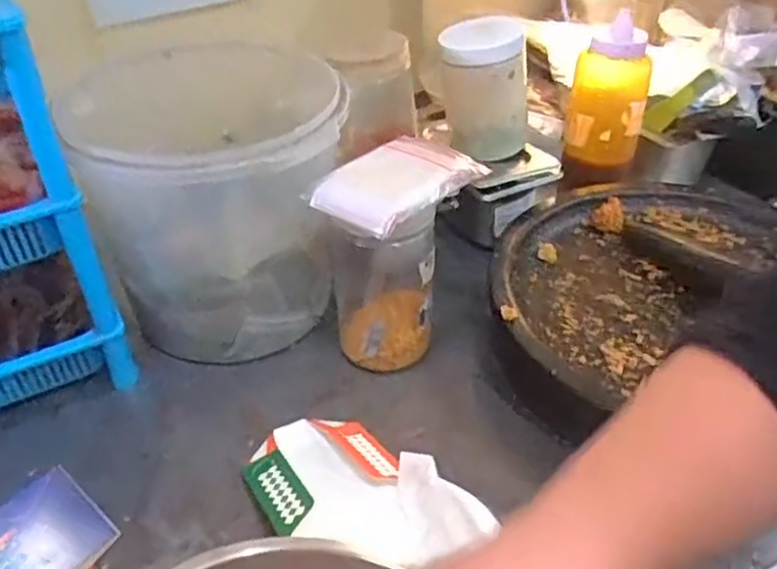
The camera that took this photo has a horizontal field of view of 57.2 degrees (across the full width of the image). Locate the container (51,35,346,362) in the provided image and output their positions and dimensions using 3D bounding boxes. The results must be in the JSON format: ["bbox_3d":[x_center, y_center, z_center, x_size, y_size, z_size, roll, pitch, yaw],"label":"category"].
[{"bbox_3d":[-0.148,-0.078,0.702,0.215,0.234,0.266,-2,36,-3],"label":"container"}]

